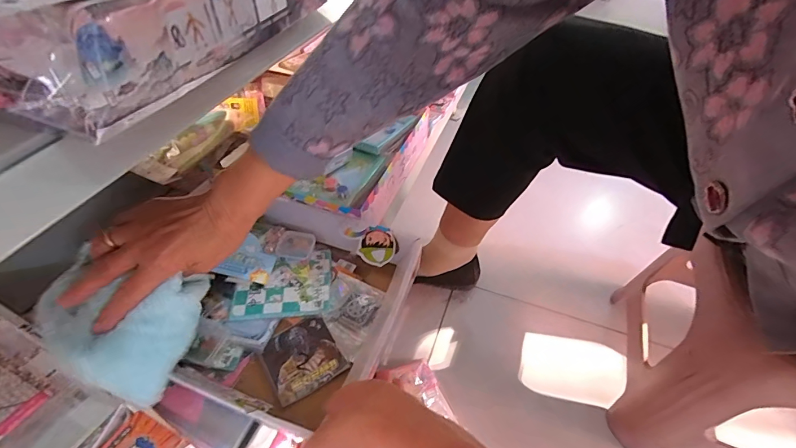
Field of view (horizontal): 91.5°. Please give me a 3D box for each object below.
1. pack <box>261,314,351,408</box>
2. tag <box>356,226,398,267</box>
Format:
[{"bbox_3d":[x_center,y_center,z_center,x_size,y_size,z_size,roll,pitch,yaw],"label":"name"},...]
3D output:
[{"bbox_3d":[-0.109,0.151,0.445,0.078,0.007,0.082,-24,52,-22],"label":"pack"},{"bbox_3d":[-0.025,0.029,0.503,0.046,0.008,0.050,31,91,11],"label":"tag"}]

